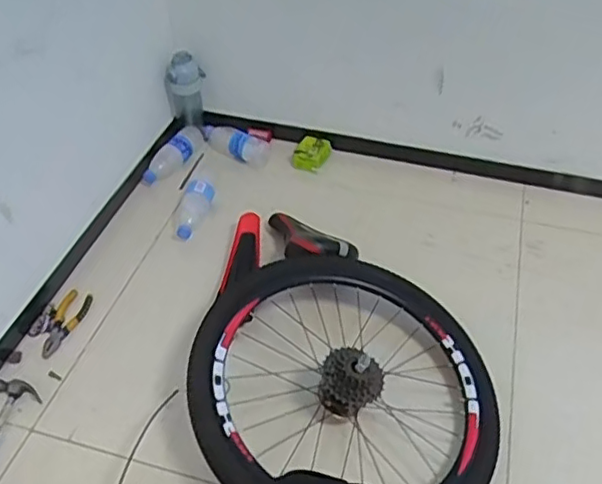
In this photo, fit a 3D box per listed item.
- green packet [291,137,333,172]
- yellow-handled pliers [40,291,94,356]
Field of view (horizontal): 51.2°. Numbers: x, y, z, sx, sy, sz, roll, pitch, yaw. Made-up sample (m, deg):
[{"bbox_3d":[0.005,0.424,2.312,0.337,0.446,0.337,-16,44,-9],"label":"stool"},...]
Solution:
[{"bbox_3d":[0.023,-0.226,1.619,0.094,0.081,0.101,25,48,21],"label":"green packet"},{"bbox_3d":[-0.467,0.159,1.243,0.056,0.024,0.153,10,45,7],"label":"yellow-handled pliers"}]

